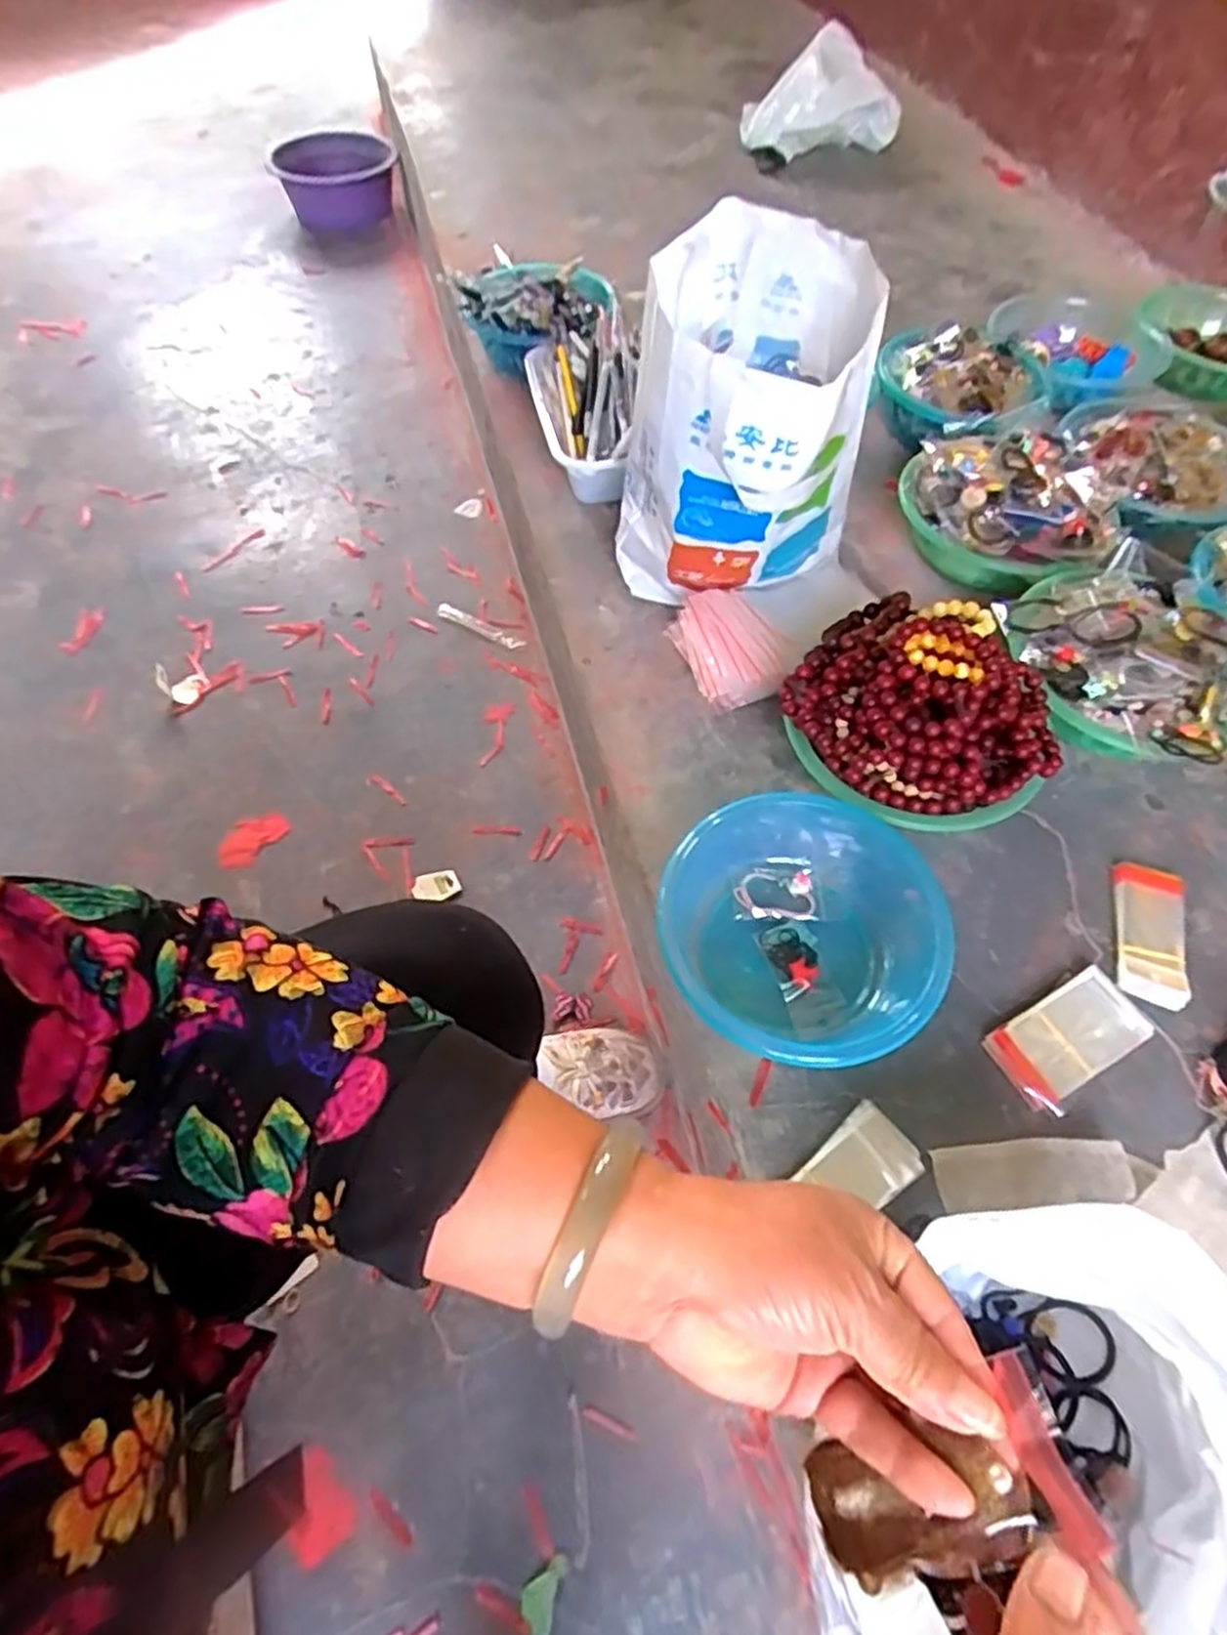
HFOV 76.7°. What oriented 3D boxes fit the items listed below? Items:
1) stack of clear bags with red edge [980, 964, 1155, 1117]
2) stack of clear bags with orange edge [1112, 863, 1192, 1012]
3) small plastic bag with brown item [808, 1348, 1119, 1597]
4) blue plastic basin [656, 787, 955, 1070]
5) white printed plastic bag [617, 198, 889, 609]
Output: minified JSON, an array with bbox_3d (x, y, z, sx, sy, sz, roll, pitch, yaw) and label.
[{"bbox_3d":[0.364,0.177,0.623,0.126,0.017,0.069,-29,64,-17],"label":"stack of clear bags with red edge"},{"bbox_3d":[0.465,0.098,0.671,0.053,0.018,0.128,17,60,9],"label":"stack of clear bags with orange edge"},{"bbox_3d":[0.104,0.212,0.247,0.085,0.018,0.043,-33,61,15],"label":"small plastic bag with brown item"},{"bbox_3d":[0.173,0.087,0.641,0.235,0.076,0.218,1,59,-1],"label":"blue plastic basin"},{"bbox_3d":[0.126,-0.362,0.769,0.227,0.310,0.233,12,59,6],"label":"white printed plastic bag"}]

